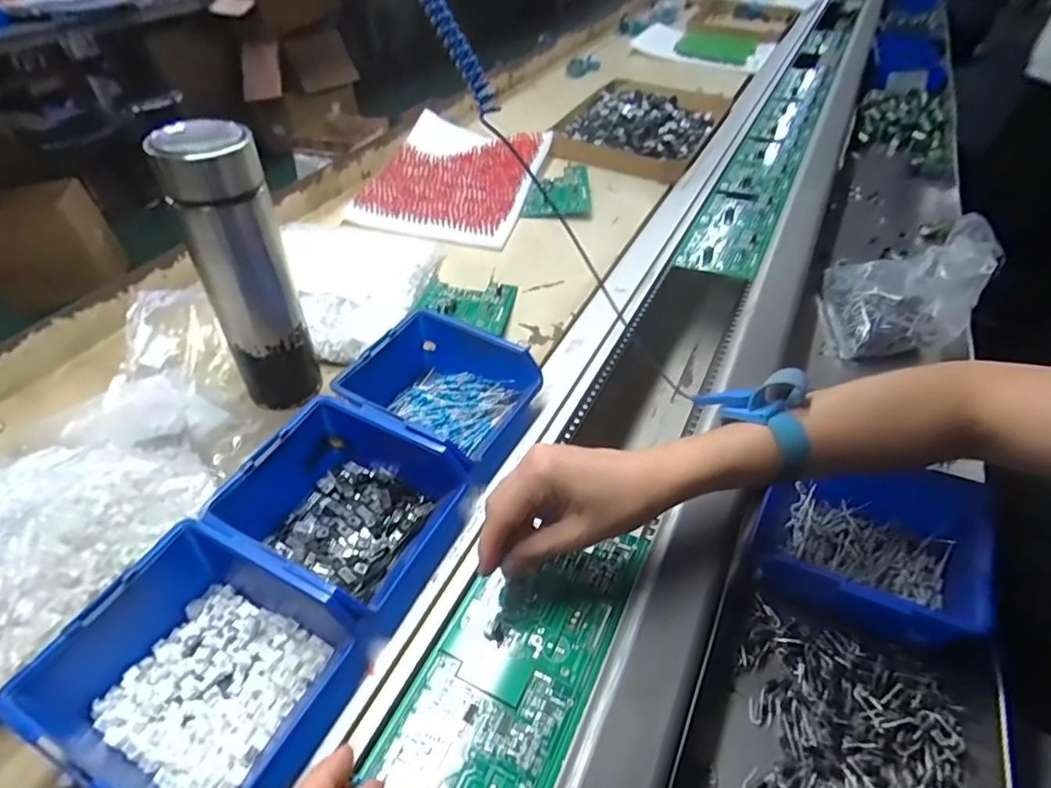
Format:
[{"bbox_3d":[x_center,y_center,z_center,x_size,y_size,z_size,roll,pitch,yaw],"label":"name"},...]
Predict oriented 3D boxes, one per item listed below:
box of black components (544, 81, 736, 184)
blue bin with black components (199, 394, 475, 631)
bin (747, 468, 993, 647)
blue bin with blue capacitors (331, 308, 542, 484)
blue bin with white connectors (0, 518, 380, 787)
[{"bbox_3d":[0.201,-0.454,0.932,0.232,0.045,0.349,19,48,22],"label":"box of black components"},{"bbox_3d":[-0.128,0.071,0.377,0.140,0.054,0.119,16,47,19],"label":"blue bin with black components"},{"bbox_3d":[0.234,0.103,0.389,0.127,0.064,0.131,24,50,25],"label":"bin"},{"bbox_3d":[-0.069,-0.004,0.456,0.143,0.058,0.125,15,47,18],"label":"blue bin with blue capacitors"},{"bbox_3d":[-0.177,0.150,0.303,0.144,0.059,0.118,17,48,20],"label":"blue bin with white connectors"}]

